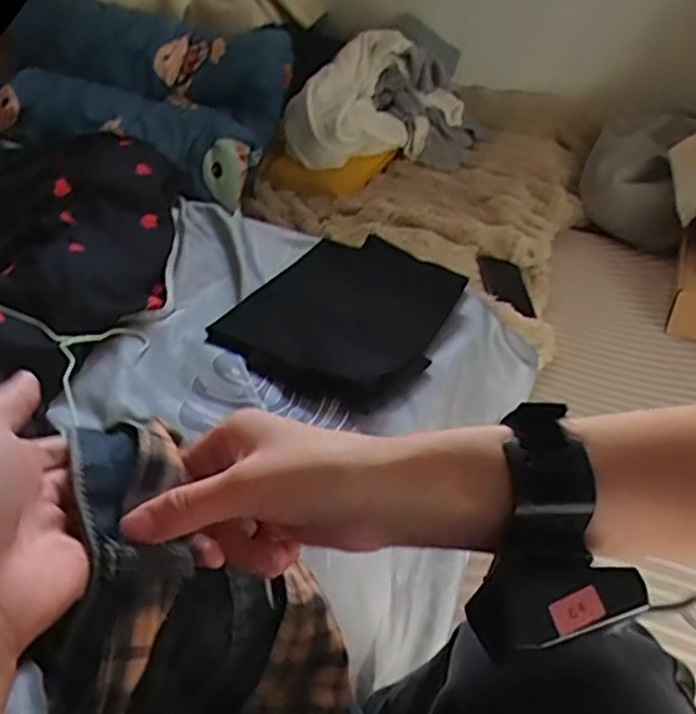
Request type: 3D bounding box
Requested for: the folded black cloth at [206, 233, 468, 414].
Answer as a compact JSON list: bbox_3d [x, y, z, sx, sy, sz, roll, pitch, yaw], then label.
[{"bbox_3d":[-0.002,-0.059,0.869,0.233,0.039,0.299,21,45,24],"label":"folded black cloth"}]

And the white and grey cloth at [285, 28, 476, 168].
[{"bbox_3d":[0.074,-0.515,1.418,0.396,0.220,0.205,-13,42,-13],"label":"white and grey cloth"}]

